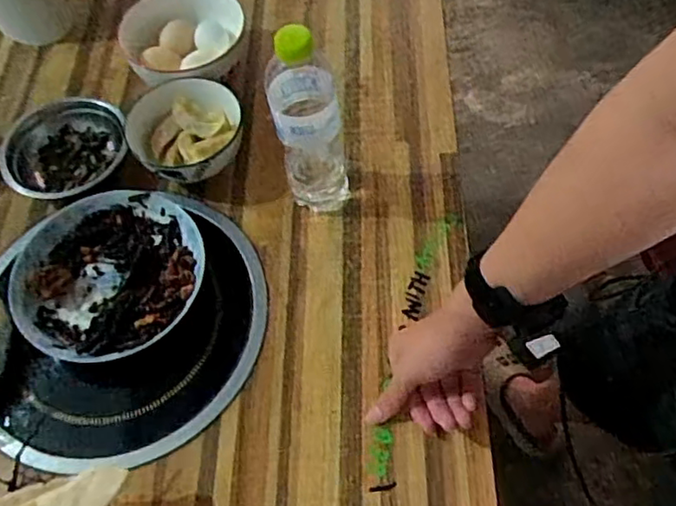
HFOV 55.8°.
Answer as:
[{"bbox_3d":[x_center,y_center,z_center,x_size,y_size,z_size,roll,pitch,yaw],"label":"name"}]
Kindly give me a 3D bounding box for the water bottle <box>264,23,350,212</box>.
[{"bbox_3d":[-0.028,-0.126,0.633,0.073,0.226,0.060,-16,60,-6],"label":"water bottle"}]

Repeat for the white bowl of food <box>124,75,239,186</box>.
[{"bbox_3d":[-0.173,-0.134,0.737,0.124,0.057,0.118,-1,60,2],"label":"white bowl of food"}]

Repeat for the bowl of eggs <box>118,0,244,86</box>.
[{"bbox_3d":[-0.184,-0.254,0.795,0.141,0.075,0.141,-1,60,2],"label":"bowl of eggs"}]

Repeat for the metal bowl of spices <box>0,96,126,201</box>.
[{"bbox_3d":[-0.317,-0.114,0.750,0.140,0.051,0.133,-14,60,-5],"label":"metal bowl of spices"}]

